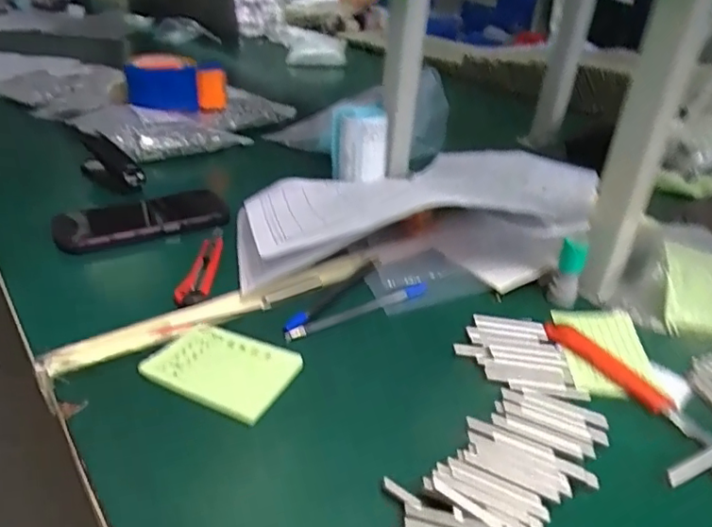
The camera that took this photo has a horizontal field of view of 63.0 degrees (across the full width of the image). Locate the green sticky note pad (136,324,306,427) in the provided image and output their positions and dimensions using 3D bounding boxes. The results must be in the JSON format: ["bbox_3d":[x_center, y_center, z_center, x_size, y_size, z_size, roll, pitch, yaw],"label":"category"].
[{"bbox_3d":[-0.098,0.076,0.425,0.100,0.011,0.067,18,33,21],"label":"green sticky note pad"}]

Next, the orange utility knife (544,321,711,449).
[{"bbox_3d":[0.205,0.086,0.438,0.028,0.007,0.140,-15,36,-29],"label":"orange utility knife"}]

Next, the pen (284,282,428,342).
[{"bbox_3d":[0.005,0.038,0.491,0.143,0.008,0.011,-17,37,-31],"label":"pen"}]

